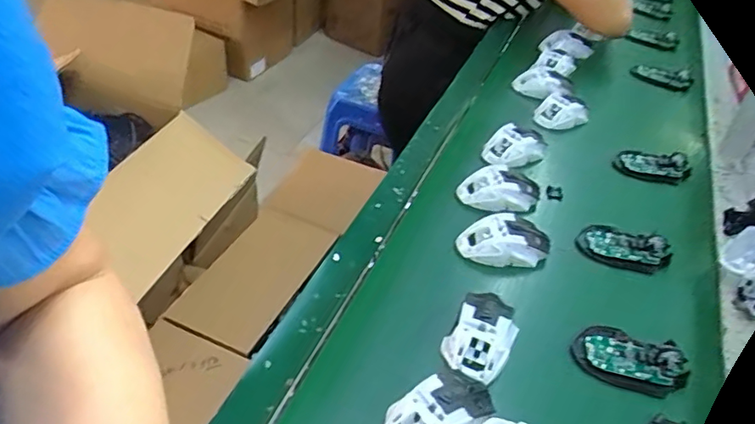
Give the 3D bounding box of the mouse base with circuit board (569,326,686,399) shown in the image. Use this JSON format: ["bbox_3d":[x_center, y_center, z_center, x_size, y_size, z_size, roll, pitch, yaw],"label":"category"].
[{"bbox_3d":[0.268,0.157,0.601,0.112,0.023,0.067,22,43,17],"label":"mouse base with circuit board"}]

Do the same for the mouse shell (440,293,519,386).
[{"bbox_3d":[0.111,0.127,0.600,0.066,0.033,0.109,23,43,18],"label":"mouse shell"}]

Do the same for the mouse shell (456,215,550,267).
[{"bbox_3d":[0.159,0.035,0.706,0.116,0.035,0.066,0,41,-8],"label":"mouse shell"}]

